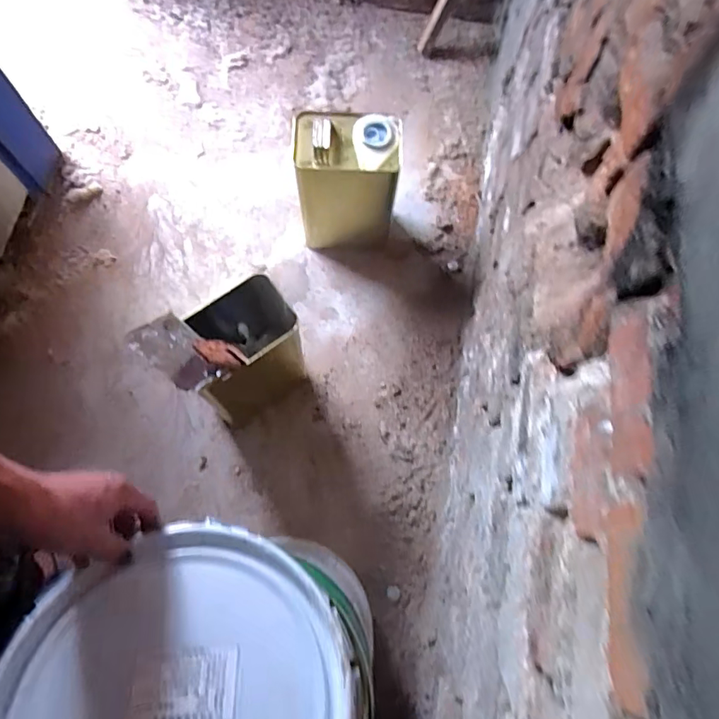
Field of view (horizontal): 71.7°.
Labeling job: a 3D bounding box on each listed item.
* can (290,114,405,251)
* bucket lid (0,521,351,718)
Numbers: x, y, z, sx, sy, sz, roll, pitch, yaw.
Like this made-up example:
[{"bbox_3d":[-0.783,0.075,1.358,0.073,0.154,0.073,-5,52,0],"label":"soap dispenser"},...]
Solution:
[{"bbox_3d":[-0.023,-0.299,0.880,0.164,0.262,0.106,0,71,-3],"label":"can"},{"bbox_3d":[-0.158,0.293,0.422,0.287,0.021,0.275,3,63,-6],"label":"bucket lid"}]

